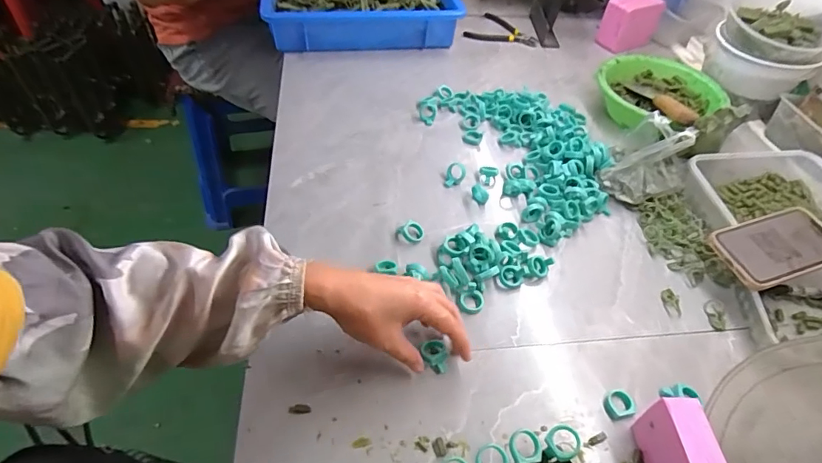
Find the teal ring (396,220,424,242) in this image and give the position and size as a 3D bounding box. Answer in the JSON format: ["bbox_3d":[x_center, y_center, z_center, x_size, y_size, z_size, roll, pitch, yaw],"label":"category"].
[{"bbox_3d":[-0.001,0.001,0.583,0.034,0.015,0.026,-2,49,-7],"label":"teal ring"}]

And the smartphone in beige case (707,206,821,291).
[{"bbox_3d":[0.428,0.017,0.538,0.160,0.012,0.079,-14,51,-17],"label":"smartphone in beige case"}]

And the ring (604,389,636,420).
[{"bbox_3d":[0.204,0.168,0.453,0.030,0.009,0.027,-3,49,-9],"label":"ring"}]

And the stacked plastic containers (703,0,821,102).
[{"bbox_3d":[0.591,-0.313,0.768,0.159,0.111,0.167,28,52,18],"label":"stacked plastic containers"}]

